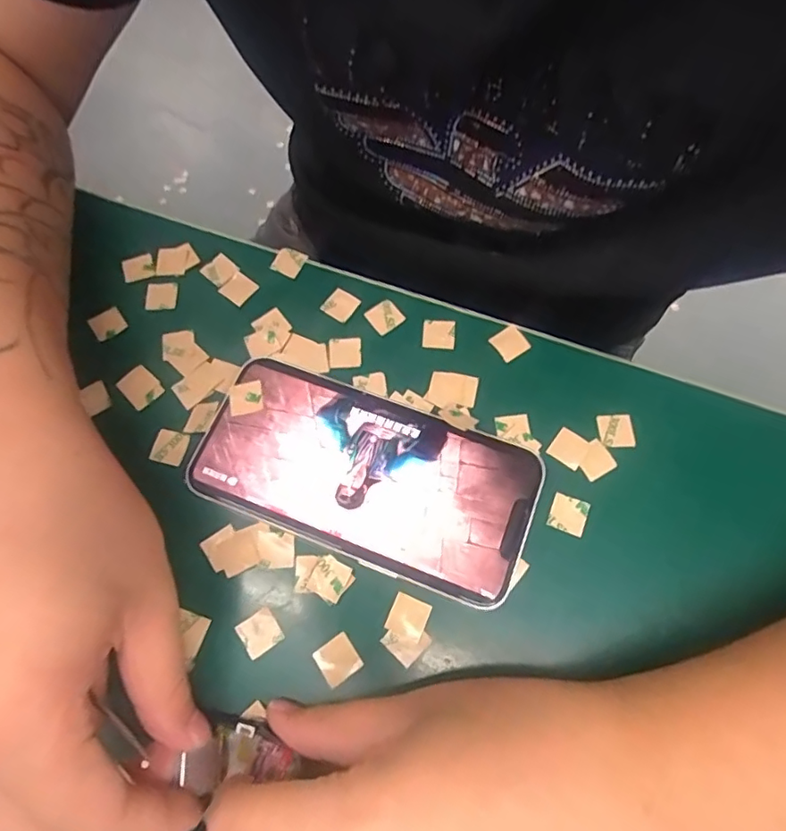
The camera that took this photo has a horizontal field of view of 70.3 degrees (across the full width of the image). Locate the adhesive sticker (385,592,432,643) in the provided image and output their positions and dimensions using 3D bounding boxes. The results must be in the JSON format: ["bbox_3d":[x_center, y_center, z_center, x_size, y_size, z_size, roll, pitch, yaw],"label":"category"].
[{"bbox_3d":[0.006,0.081,0.225,0.015,0.004,0.016,23,71,10],"label":"adhesive sticker"}]

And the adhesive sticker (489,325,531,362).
[{"bbox_3d":[0.057,-0.036,0.271,0.015,0.004,0.015,-34,72,-11],"label":"adhesive sticker"}]

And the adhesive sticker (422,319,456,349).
[{"bbox_3d":[0.022,-0.040,0.275,0.016,0.004,0.015,5,73,2],"label":"adhesive sticker"}]

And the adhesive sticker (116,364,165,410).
[{"bbox_3d":[-0.121,-0.014,0.266,0.020,0.004,0.016,43,72,13],"label":"adhesive sticker"}]

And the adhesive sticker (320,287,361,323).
[{"bbox_3d":[-0.026,-0.056,0.282,0.015,0.004,0.015,32,77,10],"label":"adhesive sticker"}]

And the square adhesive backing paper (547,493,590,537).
[{"bbox_3d":[0.076,0.043,0.241,0.015,0.004,0.015,20,72,10],"label":"square adhesive backing paper"}]

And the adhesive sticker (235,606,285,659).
[{"bbox_3d":[-0.054,0.087,0.225,0.016,0.004,0.015,-35,79,-3],"label":"adhesive sticker"}]

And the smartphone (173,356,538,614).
[{"bbox_3d":[-0.012,0.026,0.244,0.142,0.009,0.069,20,71,9],"label":"smartphone"}]

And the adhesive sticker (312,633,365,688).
[{"bbox_3d":[-0.022,0.097,0.221,0.015,0.004,0.015,-35,72,-11],"label":"adhesive sticker"}]

